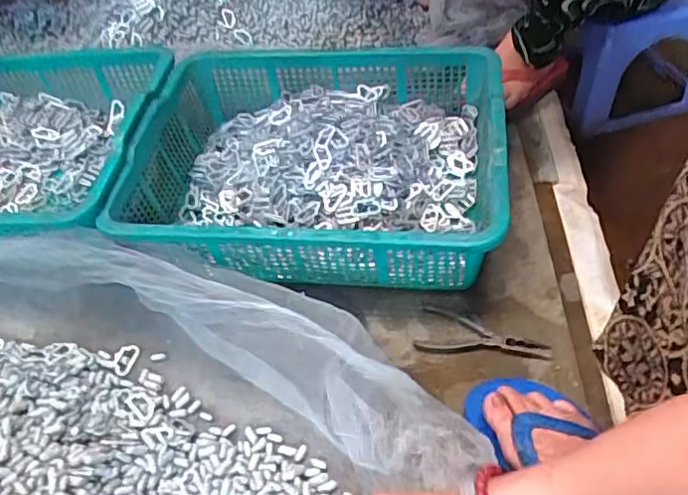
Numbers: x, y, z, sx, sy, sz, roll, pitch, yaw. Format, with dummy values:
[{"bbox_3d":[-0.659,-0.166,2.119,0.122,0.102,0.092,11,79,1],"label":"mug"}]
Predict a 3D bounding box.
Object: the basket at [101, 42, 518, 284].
[{"bbox_3d":[-0.032,-0.127,0.778,0.454,0.125,0.362,3,51,9],"label":"basket"}]

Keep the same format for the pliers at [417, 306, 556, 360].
[{"bbox_3d":[0.157,0.108,0.679,0.143,0.008,0.054,14,53,17],"label":"pliers"}]

